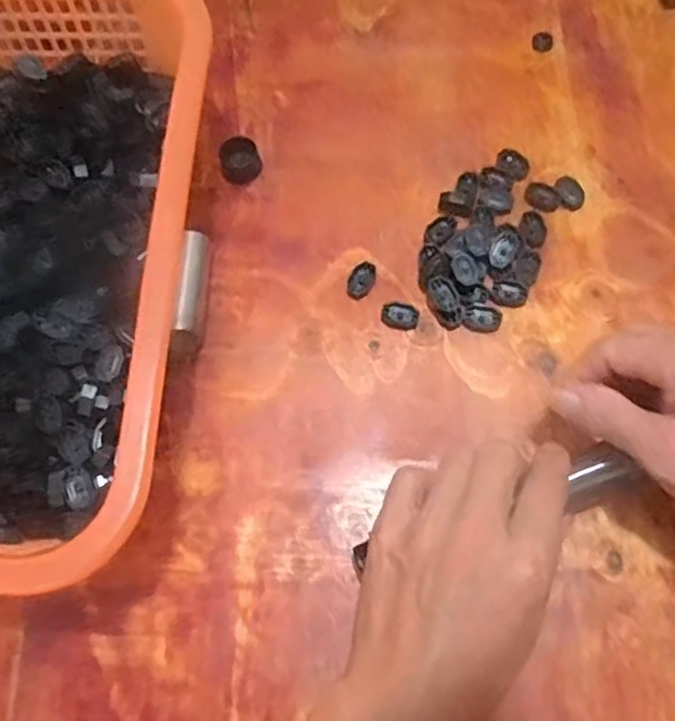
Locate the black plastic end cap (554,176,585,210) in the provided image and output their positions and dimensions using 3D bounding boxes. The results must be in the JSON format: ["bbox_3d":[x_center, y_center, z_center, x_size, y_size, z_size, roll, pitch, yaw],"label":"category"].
[{"bbox_3d":[0.145,-0.105,0.431,0.017,0.008,0.022,-23,71,-6],"label":"black plastic end cap"}]

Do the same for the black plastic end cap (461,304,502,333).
[{"bbox_3d":[0.085,-0.025,0.406,0.022,0.005,0.016,17,72,8],"label":"black plastic end cap"}]

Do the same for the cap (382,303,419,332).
[{"bbox_3d":[0.037,-0.026,0.408,0.022,0.004,0.015,5,71,4],"label":"cap"}]

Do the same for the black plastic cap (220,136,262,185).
[{"bbox_3d":[-0.063,-0.129,0.448,0.025,0.016,0.025,-17,71,-4],"label":"black plastic cap"}]

